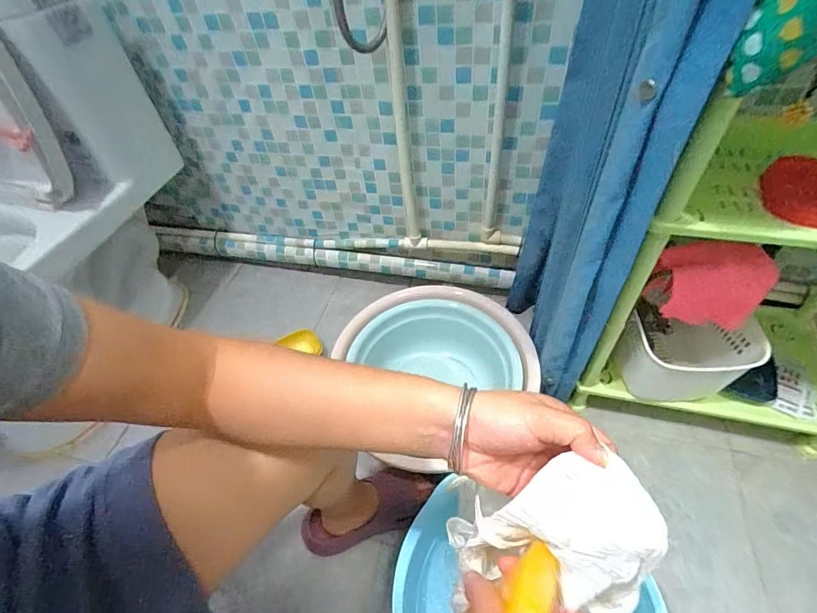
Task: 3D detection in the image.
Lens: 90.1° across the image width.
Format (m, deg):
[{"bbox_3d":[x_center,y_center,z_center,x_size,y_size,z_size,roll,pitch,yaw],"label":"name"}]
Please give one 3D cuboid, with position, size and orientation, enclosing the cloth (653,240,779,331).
[{"bbox_3d":[0.470,-0.034,0.647,0.161,0.119,0.071,4,52,7],"label":"cloth"}]

